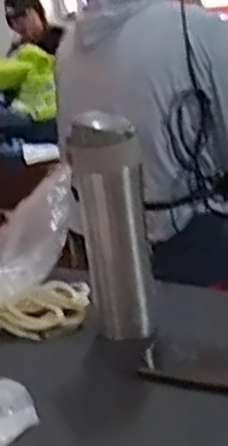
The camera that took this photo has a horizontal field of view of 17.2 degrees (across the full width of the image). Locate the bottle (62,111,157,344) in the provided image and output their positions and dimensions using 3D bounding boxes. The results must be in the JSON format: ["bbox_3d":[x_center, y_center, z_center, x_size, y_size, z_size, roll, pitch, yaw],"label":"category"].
[{"bbox_3d":[-0.003,0.007,0.762,0.075,0.225,0.061,-5,17,-2],"label":"bottle"}]

